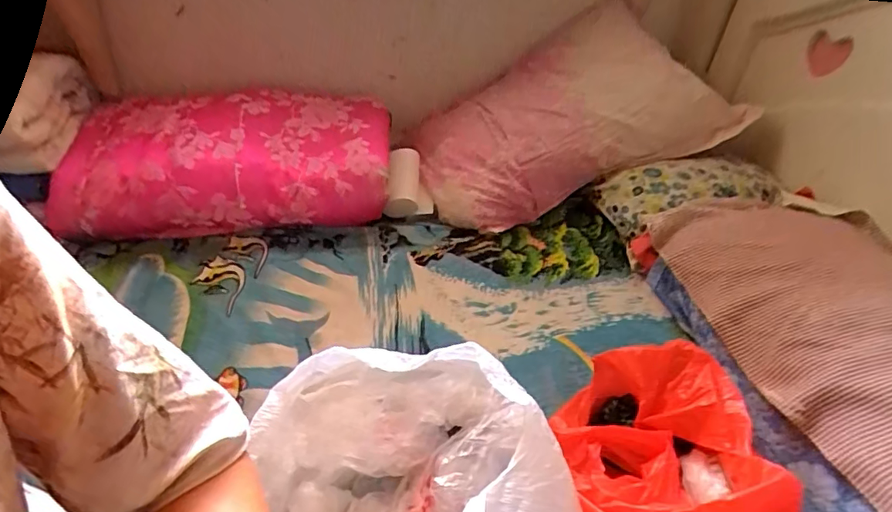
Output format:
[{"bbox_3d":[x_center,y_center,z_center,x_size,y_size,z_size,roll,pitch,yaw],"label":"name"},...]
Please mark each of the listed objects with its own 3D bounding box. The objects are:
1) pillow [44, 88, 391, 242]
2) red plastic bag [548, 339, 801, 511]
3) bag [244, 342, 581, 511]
[{"bbox_3d":[-0.400,-0.186,0.976,0.571,0.153,0.299,-1,38,-7],"label":"pillow"},{"bbox_3d":[0.246,0.244,0.590,0.218,0.123,0.304,3,38,-2],"label":"red plastic bag"},{"bbox_3d":[-0.027,0.234,0.497,0.241,0.202,0.335,-15,42,-23],"label":"bag"}]

